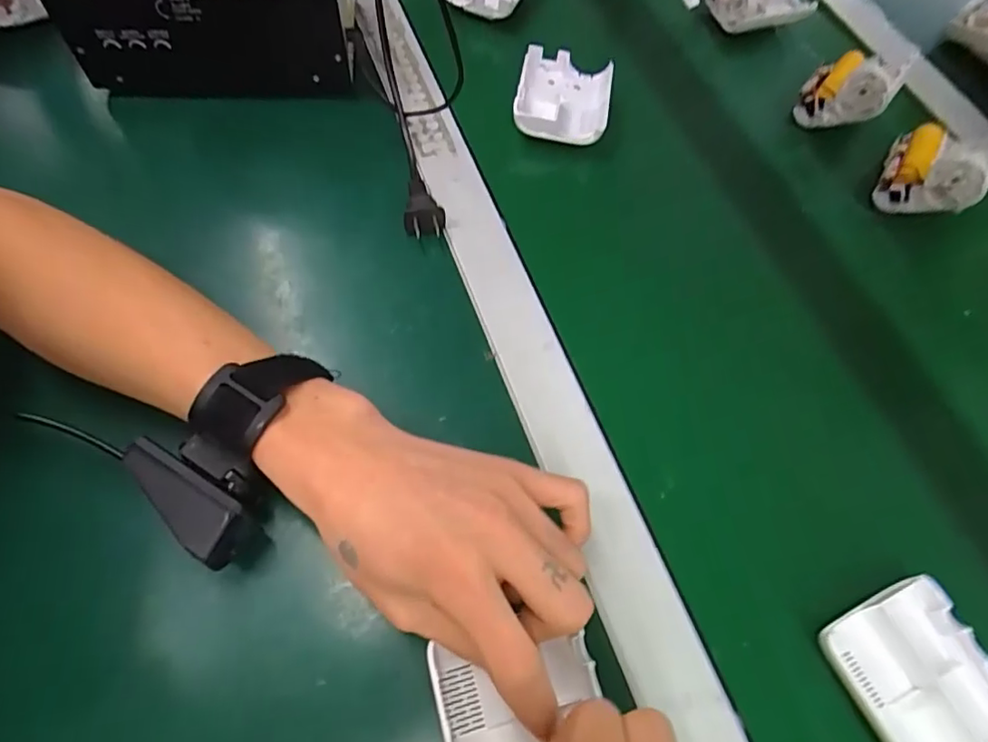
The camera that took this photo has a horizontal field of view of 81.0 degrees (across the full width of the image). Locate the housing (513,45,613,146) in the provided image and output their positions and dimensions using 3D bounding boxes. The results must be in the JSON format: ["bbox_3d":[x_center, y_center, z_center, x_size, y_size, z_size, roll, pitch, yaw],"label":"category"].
[{"bbox_3d":[0.054,-0.211,0.456,0.073,0.036,0.078,9,59,2],"label":"housing"}]

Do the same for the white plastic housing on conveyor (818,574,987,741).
[{"bbox_3d":[0.206,0.150,0.276,0.063,0.019,0.080,-19,62,-14],"label":"white plastic housing on conveyor"}]

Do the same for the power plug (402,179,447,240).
[{"bbox_3d":[-0.049,-0.112,0.396,0.027,0.025,0.046,-6,60,-7],"label":"power plug"}]

